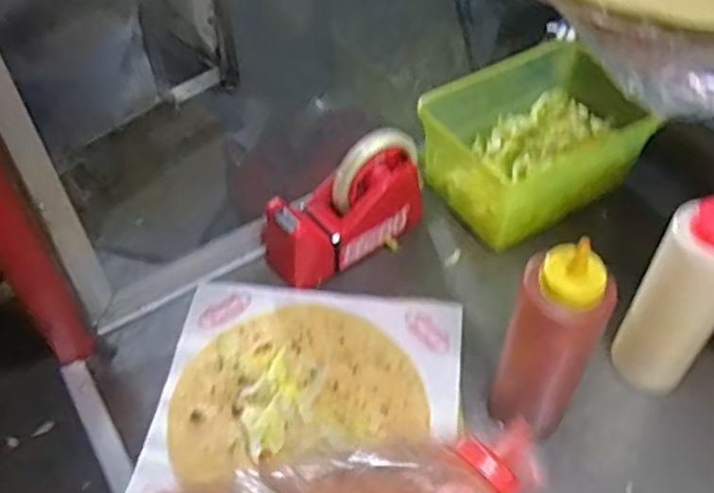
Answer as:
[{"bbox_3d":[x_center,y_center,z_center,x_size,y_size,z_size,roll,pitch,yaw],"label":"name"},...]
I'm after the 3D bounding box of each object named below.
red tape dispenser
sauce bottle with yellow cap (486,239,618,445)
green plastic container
[{"bbox_3d":[-0.008,-0.036,0.654,0.161,0.098,0.061,-21,56,-15],"label":"red tape dispenser"},{"bbox_3d":[0.141,0.074,0.504,0.061,0.199,0.059,26,57,18],"label":"sauce bottle with yellow cap"},{"bbox_3d":[0.191,-0.115,0.721,0.225,0.089,0.150,-25,57,-18],"label":"green plastic container"}]

